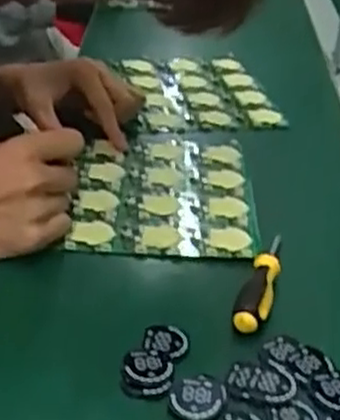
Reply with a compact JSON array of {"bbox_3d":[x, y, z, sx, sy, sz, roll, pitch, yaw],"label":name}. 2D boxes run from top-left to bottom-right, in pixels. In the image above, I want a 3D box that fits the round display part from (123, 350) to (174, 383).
[{"bbox_3d":[-0.013,0.094,0.457,0.029,0.005,0.025,11,33,11],"label":"round display part"}]

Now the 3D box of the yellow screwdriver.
[{"bbox_3d":[0.065,0.046,0.531,0.021,0.018,0.114,12,33,13],"label":"yellow screwdriver"}]

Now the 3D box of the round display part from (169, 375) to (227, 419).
[{"bbox_3d":[0.016,0.108,0.442,0.031,0.005,0.035,11,33,11],"label":"round display part"}]

